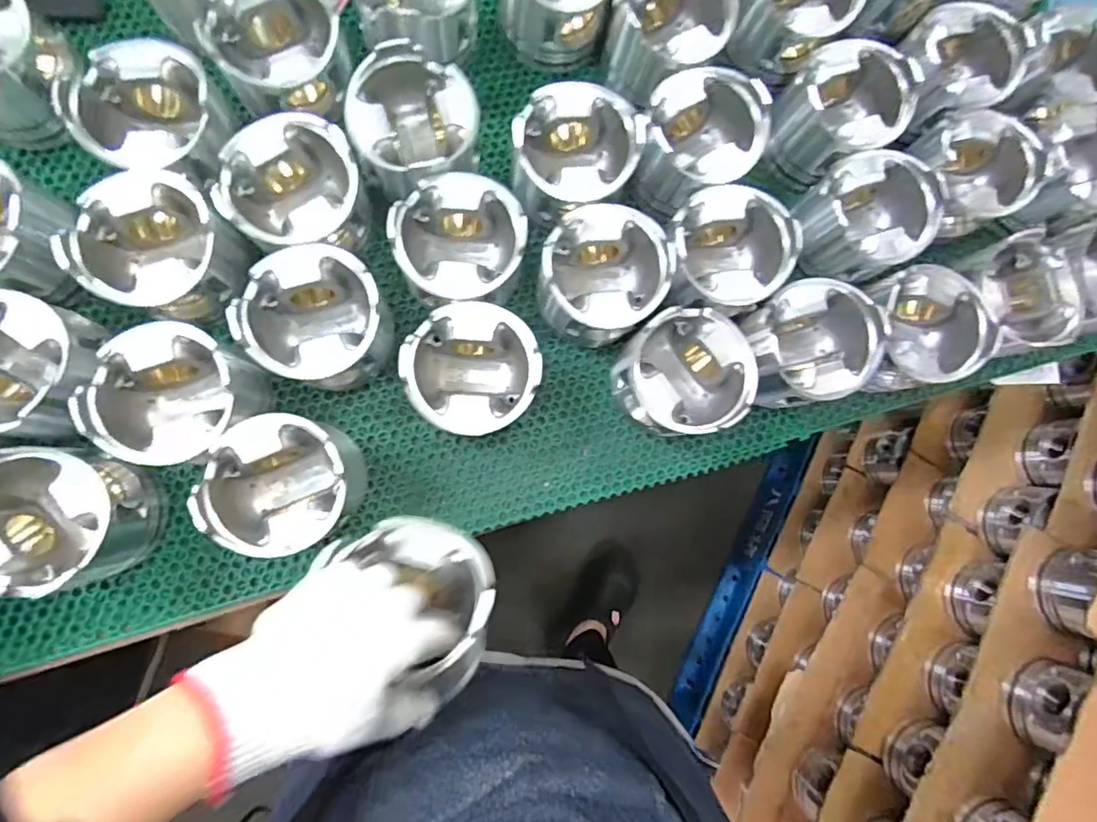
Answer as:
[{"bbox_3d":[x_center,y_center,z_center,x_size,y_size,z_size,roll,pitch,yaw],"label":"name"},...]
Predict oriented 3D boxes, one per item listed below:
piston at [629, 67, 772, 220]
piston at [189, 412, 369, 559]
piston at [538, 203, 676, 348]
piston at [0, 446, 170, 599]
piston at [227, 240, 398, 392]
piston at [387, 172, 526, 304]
[{"bbox_3d":[0.143,-0.261,0.550,0.105,0.100,0.105,1,84,-6],"label":"piston"},{"bbox_3d":[-0.227,0.061,0.483,0.108,0.098,0.101,1,84,-6],"label":"piston"},{"bbox_3d":[0.049,-0.128,0.527,0.113,0.094,0.117,38,82,-1],"label":"piston"},{"bbox_3d":[-0.402,0.088,0.460,0.116,0.093,0.109,9,83,-5],"label":"piston"},{"bbox_3d":[-0.204,-0.079,0.499,0.110,0.102,0.110,1,84,-6],"label":"piston"},{"bbox_3d":[-0.081,-0.147,0.513,0.111,0.088,0.108,1,84,-6],"label":"piston"}]

